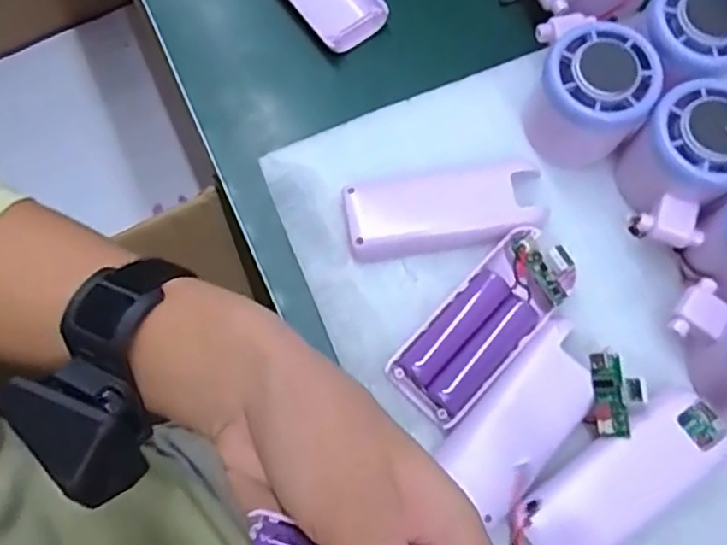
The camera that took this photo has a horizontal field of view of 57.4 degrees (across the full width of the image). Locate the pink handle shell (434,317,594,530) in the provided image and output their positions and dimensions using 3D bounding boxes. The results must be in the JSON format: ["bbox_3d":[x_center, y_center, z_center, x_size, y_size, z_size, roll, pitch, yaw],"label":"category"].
[{"bbox_3d":[0.077,0.071,0.322,0.041,0.022,0.093,41,79,11],"label":"pink handle shell"}]

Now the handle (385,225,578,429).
[{"bbox_3d":[0.061,0.026,0.333,0.042,0.026,0.104,42,79,11],"label":"handle"}]

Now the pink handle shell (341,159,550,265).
[{"bbox_3d":[0.042,-0.033,0.353,0.101,0.016,0.042,-9,75,-2],"label":"pink handle shell"}]

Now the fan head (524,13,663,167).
[{"bbox_3d":[0.115,-0.089,0.343,0.054,0.056,0.057,3,75,2],"label":"fan head"}]

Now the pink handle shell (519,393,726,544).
[{"bbox_3d":[0.119,0.099,0.312,0.099,0.022,0.039,-34,77,-8],"label":"pink handle shell"}]

